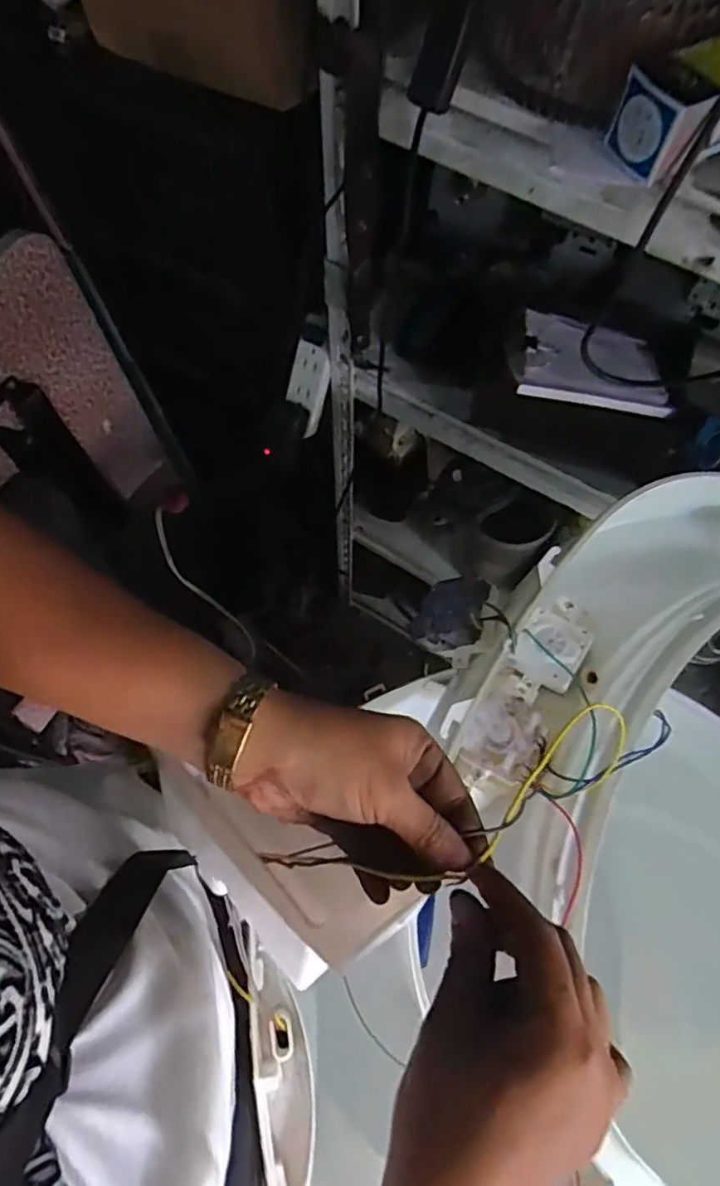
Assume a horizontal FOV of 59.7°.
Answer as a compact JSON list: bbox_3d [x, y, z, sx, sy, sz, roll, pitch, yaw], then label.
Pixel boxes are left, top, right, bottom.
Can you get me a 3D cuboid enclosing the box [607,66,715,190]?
[{"bbox_3d":[0.161,-0.257,0.345,0.021,0.039,0.043,-32,72,-13],"label":"box"}]

